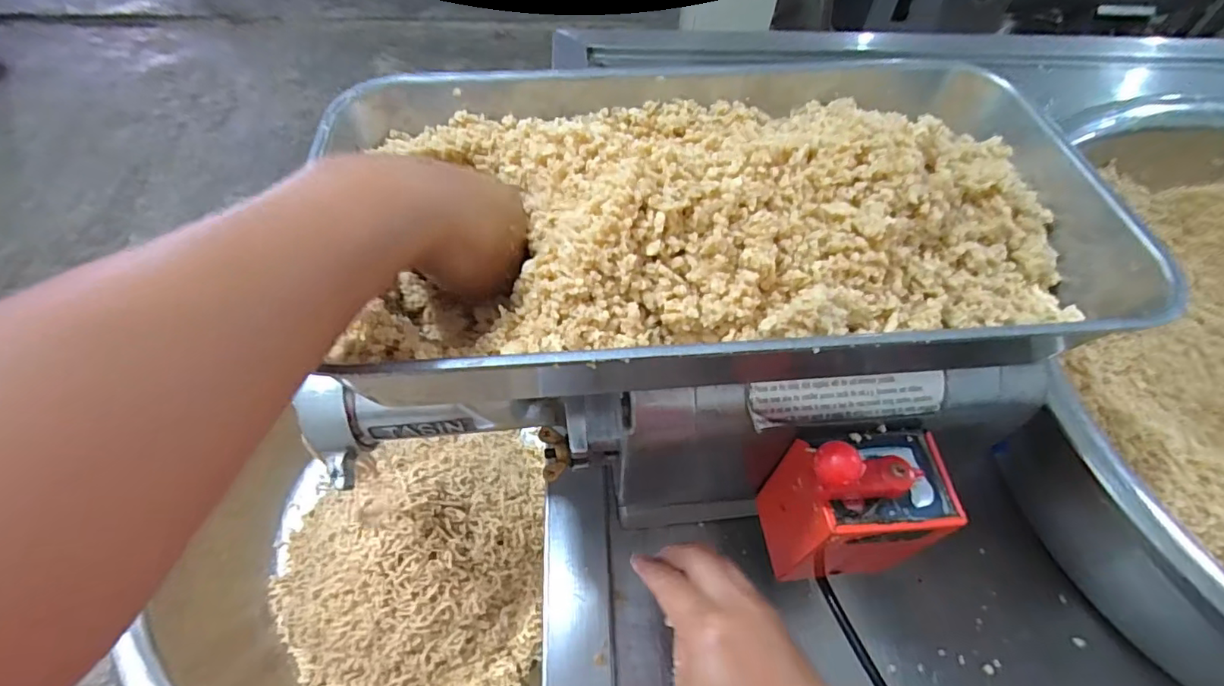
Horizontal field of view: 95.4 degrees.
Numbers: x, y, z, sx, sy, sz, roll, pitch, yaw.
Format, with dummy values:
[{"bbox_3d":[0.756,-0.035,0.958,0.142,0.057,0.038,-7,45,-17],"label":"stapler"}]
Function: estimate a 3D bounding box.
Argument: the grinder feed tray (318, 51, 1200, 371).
[{"bbox_3d":[0.057,-0.084,0.279,0.377,0.055,0.224,-6,56,-7],"label":"grinder feed tray"}]

